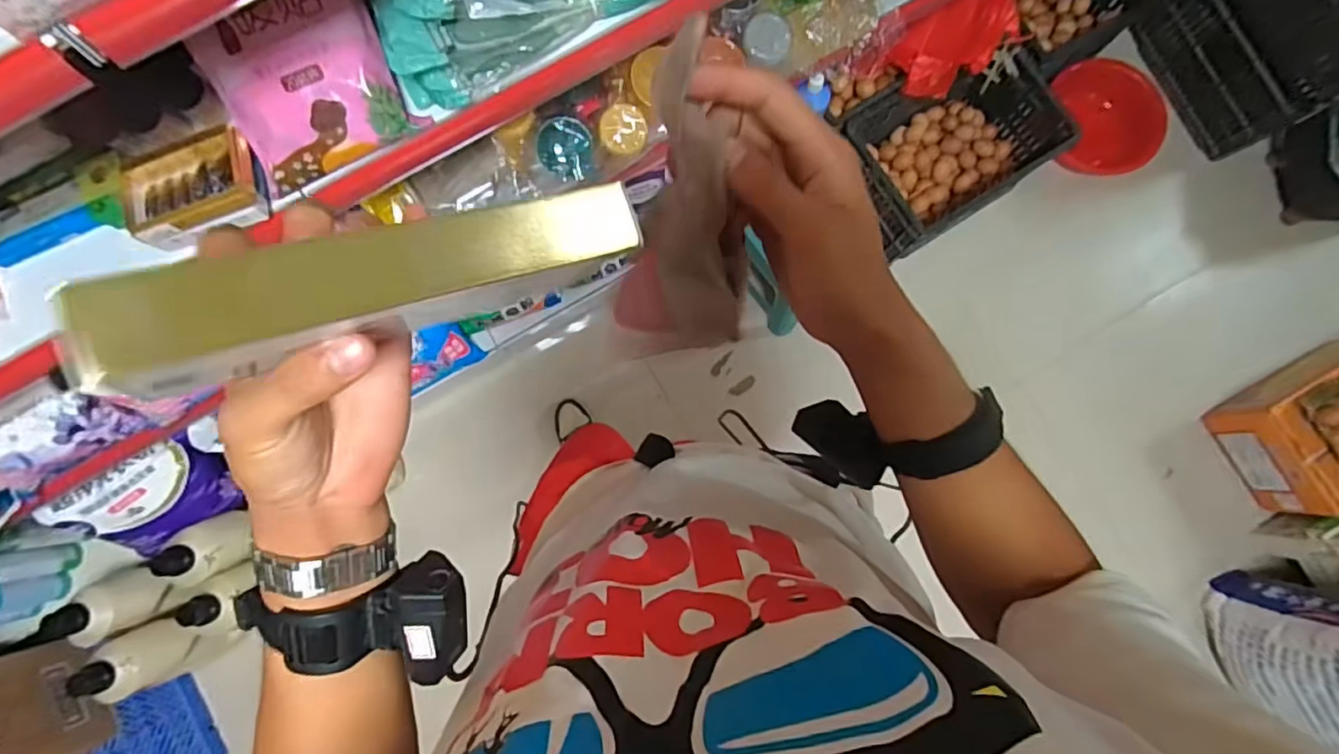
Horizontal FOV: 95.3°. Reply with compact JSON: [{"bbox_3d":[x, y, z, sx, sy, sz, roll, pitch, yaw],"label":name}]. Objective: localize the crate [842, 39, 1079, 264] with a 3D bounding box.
[{"bbox_3d":[0.752,-0.614,1.633,0.556,0.261,0.351,-33,84,-3],"label":"crate"}]

